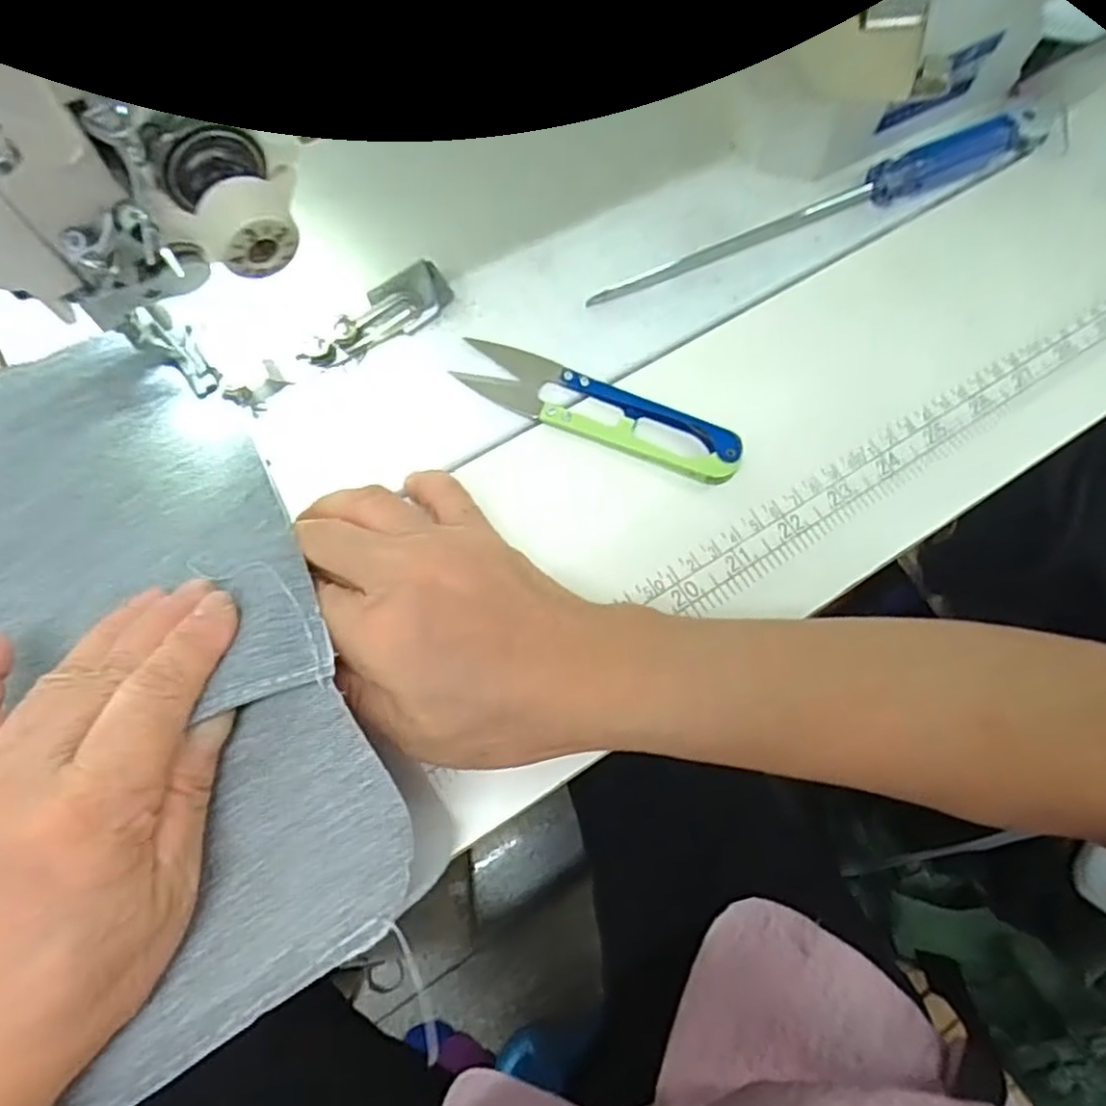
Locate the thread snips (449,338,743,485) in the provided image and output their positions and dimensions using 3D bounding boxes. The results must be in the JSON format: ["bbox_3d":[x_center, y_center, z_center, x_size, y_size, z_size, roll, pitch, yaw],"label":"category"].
[{"bbox_3d":[0.018,-0.058,0.282,0.117,0.009,0.025,24,72,5],"label":"thread snips"}]

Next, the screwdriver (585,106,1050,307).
[{"bbox_3d":[0.130,-0.159,0.317,0.247,0.021,0.018,-24,74,-10],"label":"screwdriver"}]

